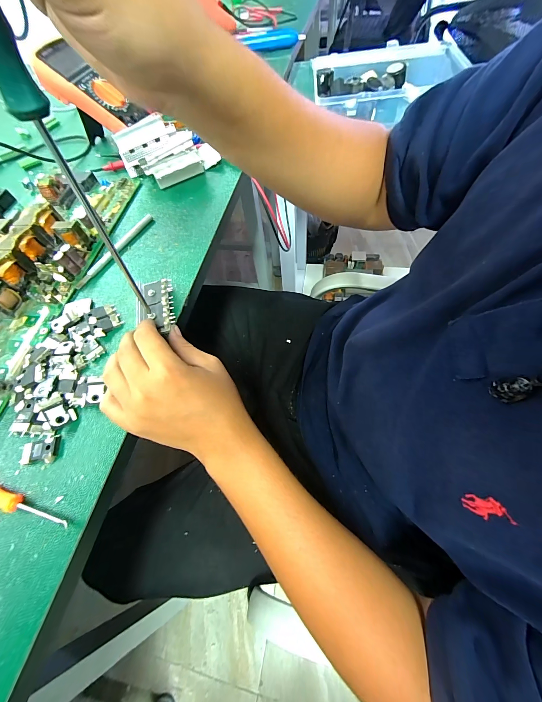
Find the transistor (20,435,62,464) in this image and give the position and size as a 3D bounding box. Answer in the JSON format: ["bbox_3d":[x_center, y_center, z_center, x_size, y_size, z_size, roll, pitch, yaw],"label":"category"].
[{"bbox_3d":[-0.189,0.082,0.223,0.029,0.005,0.020,-13,61,-1],"label":"transistor"}]

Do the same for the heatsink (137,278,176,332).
[{"bbox_3d":[-0.117,-0.048,0.279,0.035,0.012,0.070,-13,61,-6],"label":"heatsink"}]

